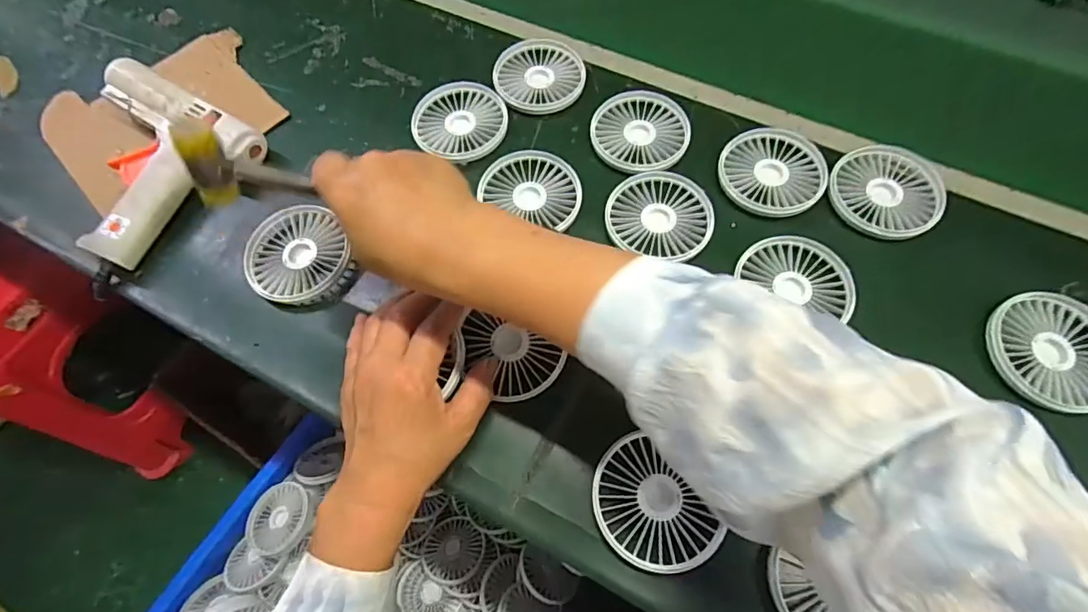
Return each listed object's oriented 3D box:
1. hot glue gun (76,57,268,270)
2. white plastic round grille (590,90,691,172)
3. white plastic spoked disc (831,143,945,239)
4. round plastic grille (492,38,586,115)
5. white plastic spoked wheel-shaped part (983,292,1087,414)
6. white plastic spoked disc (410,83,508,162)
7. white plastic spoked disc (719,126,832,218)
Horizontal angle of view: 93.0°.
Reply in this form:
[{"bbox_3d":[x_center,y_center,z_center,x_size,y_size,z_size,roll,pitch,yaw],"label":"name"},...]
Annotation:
[{"bbox_3d":[-0.363,-0.127,0.460,0.168,0.041,0.158,29,70,13],"label":"hot glue gun"},{"bbox_3d":[0.088,-0.162,0.472,0.085,0.007,0.092,0,66,1],"label":"white plastic round grille"},{"bbox_3d":[0.288,-0.098,0.435,0.085,0.013,0.088,0,66,1],"label":"white plastic spoked disc"},{"bbox_3d":[-0.004,-0.224,0.504,0.085,0.012,0.086,0,66,1],"label":"round plastic grille"},{"bbox_3d":[0.371,0.031,0.376,0.086,0.016,0.085,-2,71,5],"label":"white plastic spoked wheel-shaped part"},{"bbox_3d":[-0.080,-0.177,0.492,0.090,0.011,0.085,0,66,1],"label":"white plastic spoked disc"},{"bbox_3d":[0.197,-0.116,0.445,0.087,0.016,0.082,0,66,1],"label":"white plastic spoked disc"}]

